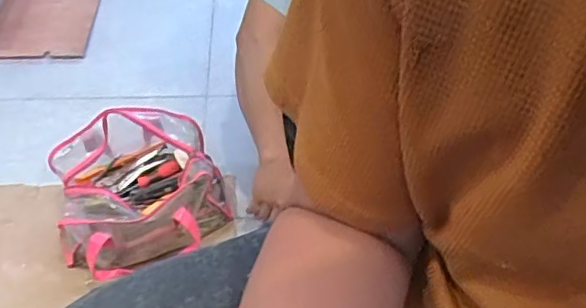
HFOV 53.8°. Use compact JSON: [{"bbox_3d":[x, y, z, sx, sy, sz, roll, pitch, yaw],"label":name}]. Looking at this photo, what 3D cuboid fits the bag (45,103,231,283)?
[{"bbox_3d":[-0.316,0.068,1.170,0.334,0.208,0.275,-18,54,-16],"label":"bag"}]

